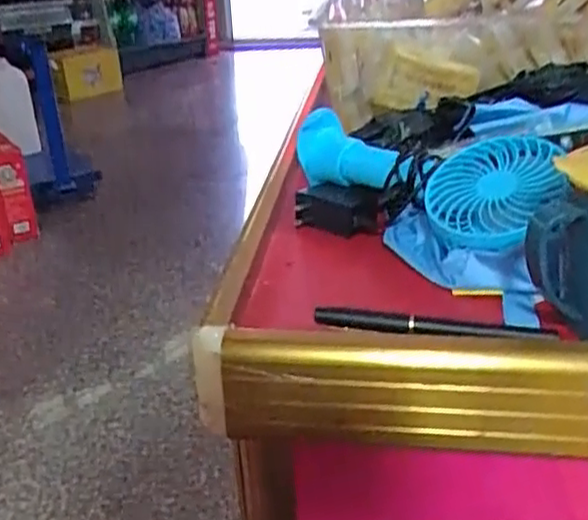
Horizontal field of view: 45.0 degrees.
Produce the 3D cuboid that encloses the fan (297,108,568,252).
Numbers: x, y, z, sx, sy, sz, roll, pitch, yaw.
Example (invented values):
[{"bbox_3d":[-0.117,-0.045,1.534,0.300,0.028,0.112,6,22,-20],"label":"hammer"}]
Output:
[{"bbox_3d":[0.106,-0.074,0.559,0.088,0.057,0.218,-22,32,-32],"label":"fan"}]

